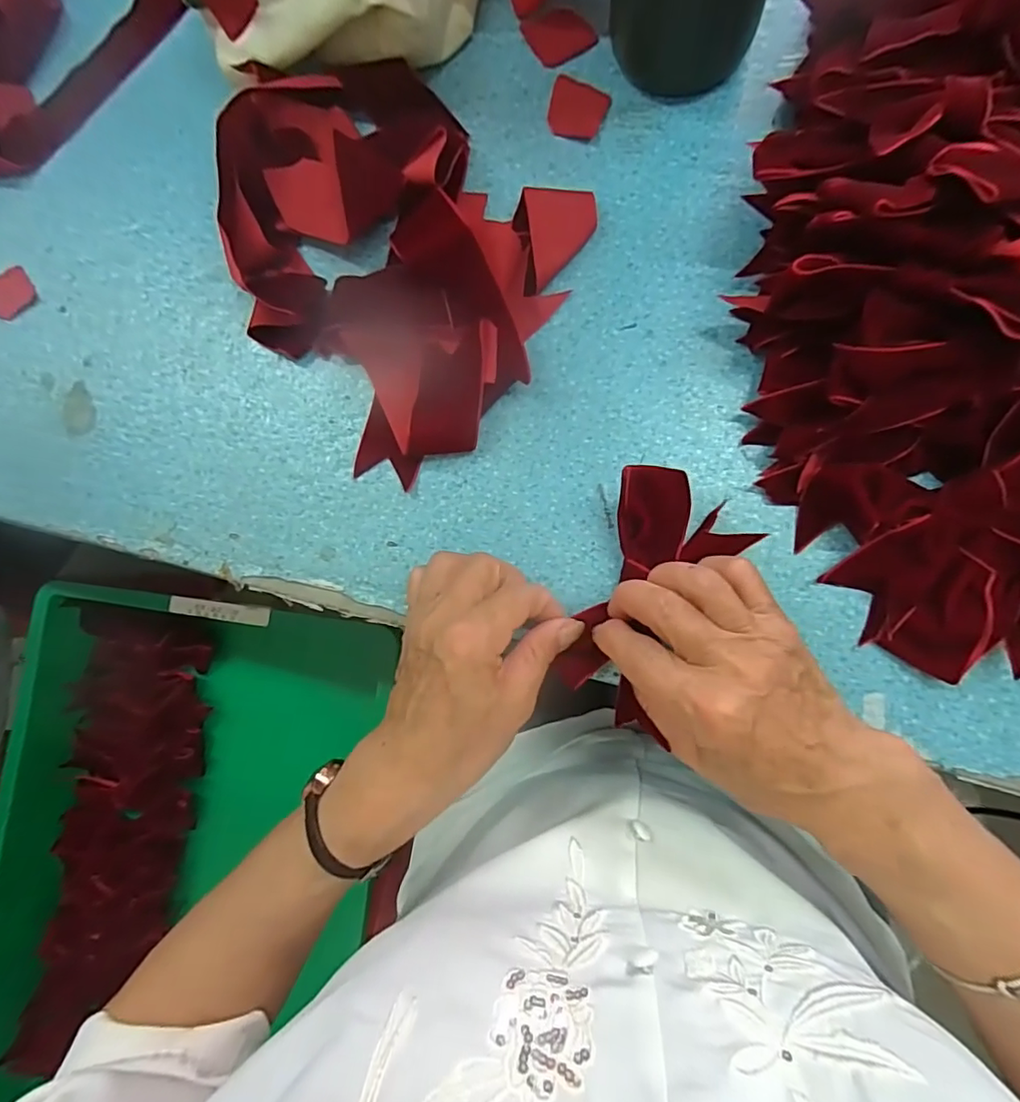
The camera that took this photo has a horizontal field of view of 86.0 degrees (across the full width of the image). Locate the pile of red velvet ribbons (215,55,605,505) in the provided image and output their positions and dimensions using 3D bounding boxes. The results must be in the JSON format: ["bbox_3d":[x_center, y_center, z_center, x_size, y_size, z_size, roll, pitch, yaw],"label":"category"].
[{"bbox_3d":[-0.079,-0.175,0.319,0.230,0.035,0.193,40,91,9],"label":"pile of red velvet ribbons"}]

